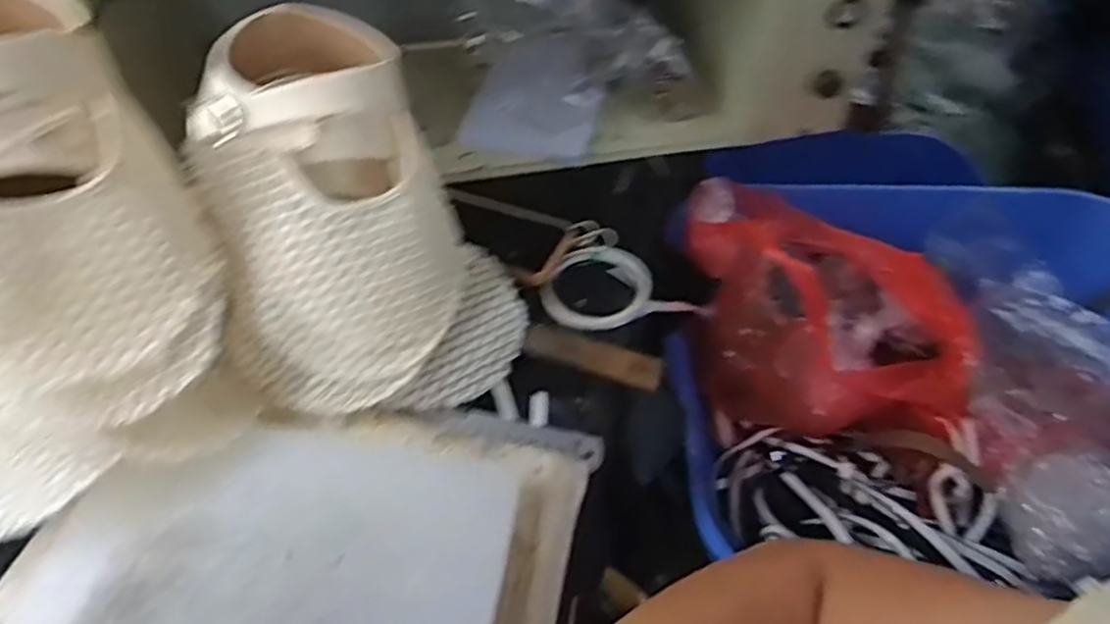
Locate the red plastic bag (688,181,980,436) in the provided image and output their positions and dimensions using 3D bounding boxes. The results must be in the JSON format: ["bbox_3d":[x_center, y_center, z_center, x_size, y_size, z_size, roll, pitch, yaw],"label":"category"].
[{"bbox_3d":[0.270,-0.013,0.734,0.268,0.183,0.235,-6,50,-8],"label":"red plastic bag"}]

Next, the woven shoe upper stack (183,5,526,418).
[{"bbox_3d":[-0.134,-0.066,0.516,0.194,0.187,0.201,-13,52,-14],"label":"woven shoe upper stack"}]

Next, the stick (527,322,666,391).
[{"bbox_3d":[0.030,0.033,0.572,0.103,0.010,0.029,17,51,12],"label":"stick"}]

